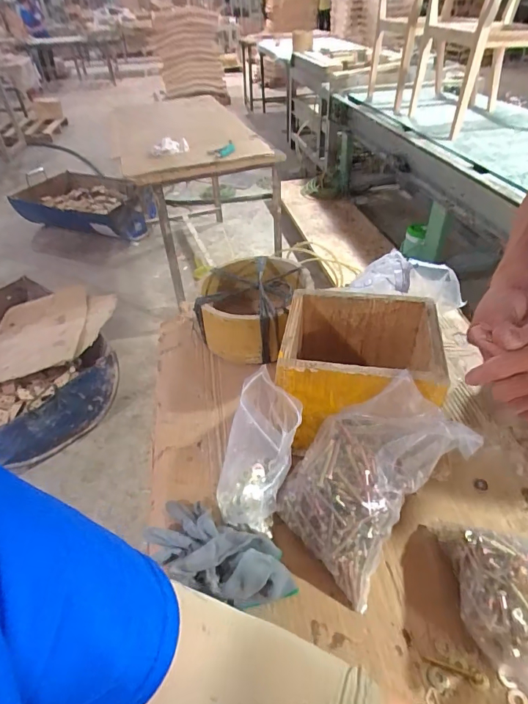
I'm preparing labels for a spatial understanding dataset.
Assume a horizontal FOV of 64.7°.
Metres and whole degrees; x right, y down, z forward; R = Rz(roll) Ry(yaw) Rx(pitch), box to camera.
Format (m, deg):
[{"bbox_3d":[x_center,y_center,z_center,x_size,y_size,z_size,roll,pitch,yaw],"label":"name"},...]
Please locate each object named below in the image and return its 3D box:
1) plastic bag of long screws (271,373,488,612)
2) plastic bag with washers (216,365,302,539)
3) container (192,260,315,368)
[{"bbox_3d":[0.125,0.143,0.504,0.156,0.138,0.209,32,52,33],"label":"plastic bag of long screws"},{"bbox_3d":[-0.006,0.128,0.518,0.085,0.184,0.085,13,17,17],"label":"plastic bag with washers"},{"bbox_3d":[-0.024,-0.092,0.815,0.199,0.112,0.223,13,44,17],"label":"container"}]

